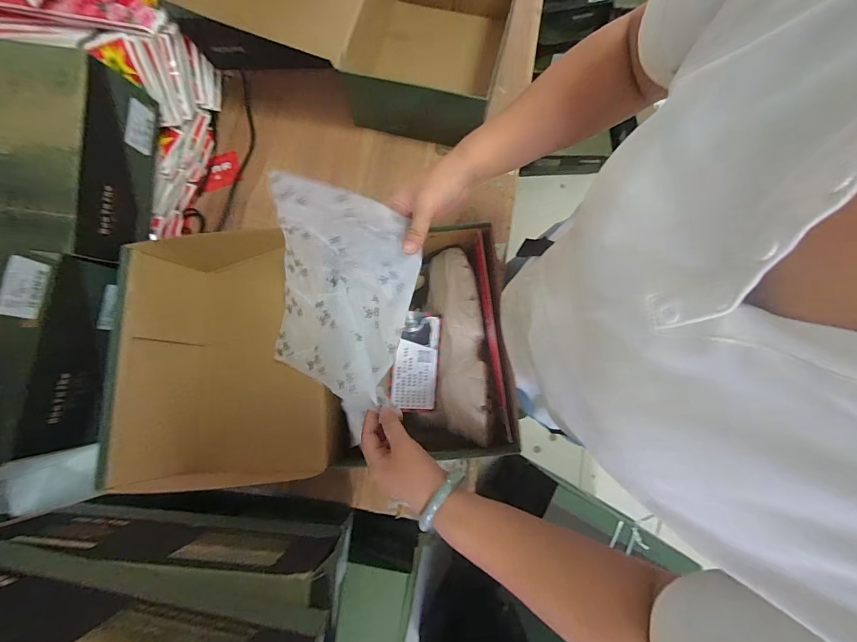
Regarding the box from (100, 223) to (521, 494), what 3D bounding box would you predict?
[{"bbox_3d":[-0.162,0.045,0.590,0.537,0.169,0.333,-6,78,-1],"label":"box"}]

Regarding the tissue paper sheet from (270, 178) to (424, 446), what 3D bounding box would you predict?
[{"bbox_3d":[-0.117,-0.014,0.448,0.173,0.161,0.234,16,79,3],"label":"tissue paper sheet"}]

